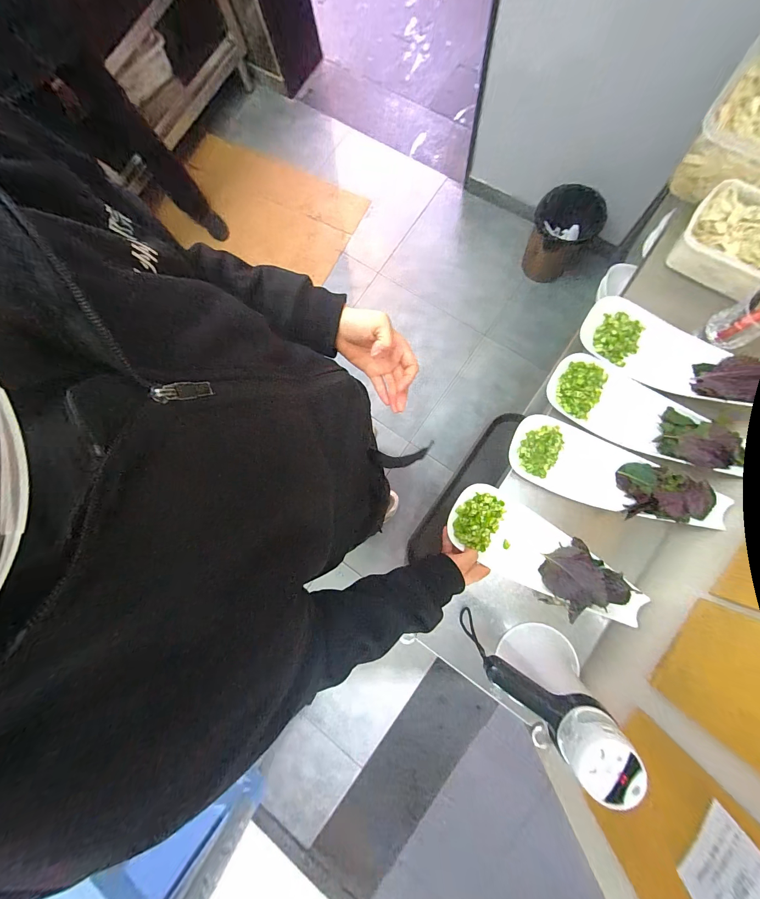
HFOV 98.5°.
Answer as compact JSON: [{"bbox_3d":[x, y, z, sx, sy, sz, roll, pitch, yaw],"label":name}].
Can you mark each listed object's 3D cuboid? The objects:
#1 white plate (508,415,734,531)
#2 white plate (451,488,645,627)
[{"bbox_3d":[0.406,0.039,0.585,0.334,0.067,0.139,24,74,7],"label":"white plate"},{"bbox_3d":[0.278,0.181,0.564,0.329,0.060,0.121,31,75,5],"label":"white plate"}]

